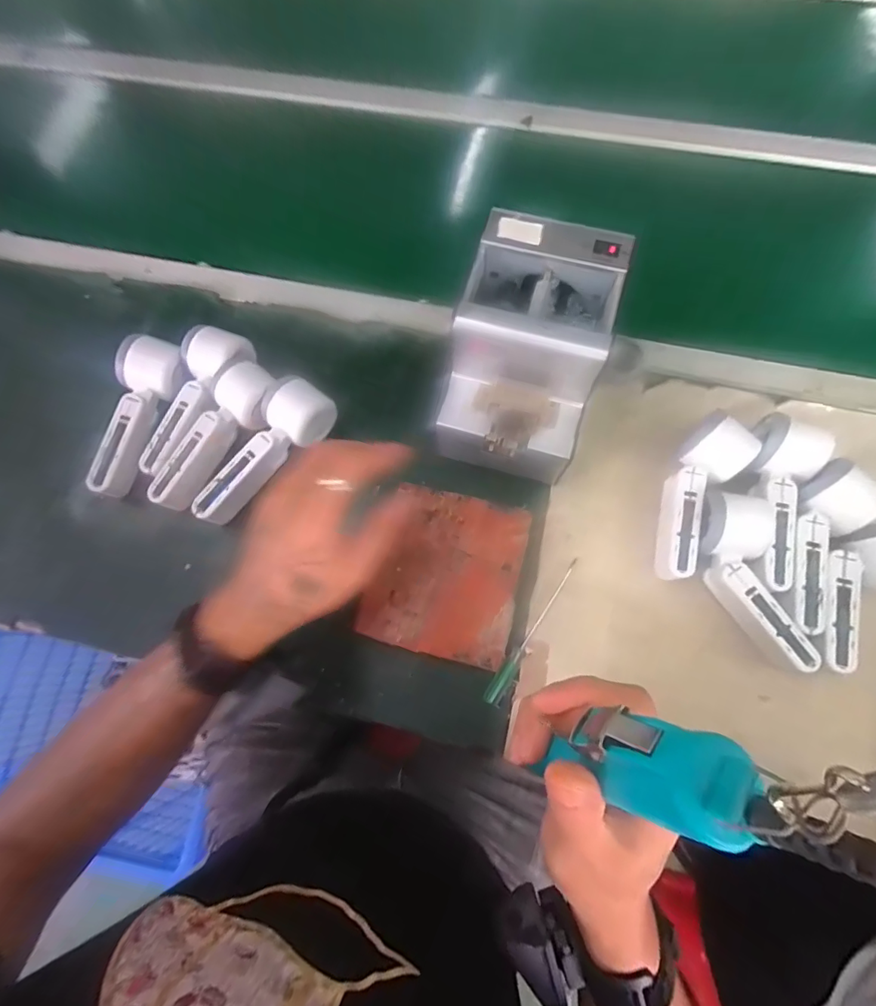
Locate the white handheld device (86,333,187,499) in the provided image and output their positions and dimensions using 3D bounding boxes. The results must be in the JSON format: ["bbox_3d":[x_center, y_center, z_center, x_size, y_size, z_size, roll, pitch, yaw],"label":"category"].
[{"bbox_3d":[-0.301,-0.086,0.461,0.054,0.046,0.158,16,86,7],"label":"white handheld device"}]

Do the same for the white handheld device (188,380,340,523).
[{"bbox_3d":[-0.167,-0.047,0.450,0.058,0.047,0.160,30,76,11],"label":"white handheld device"}]

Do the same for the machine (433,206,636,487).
[{"bbox_3d":[0.080,-0.122,0.427,0.124,0.151,0.182,18,74,8],"label":"machine"}]

